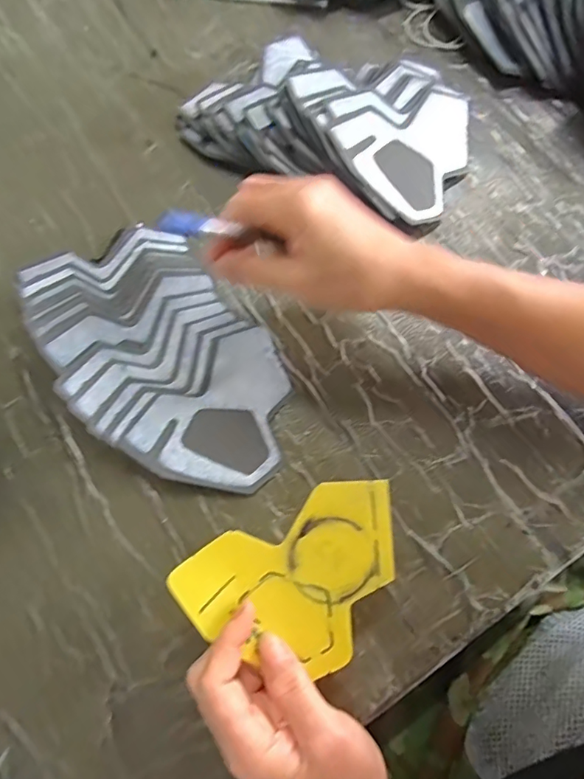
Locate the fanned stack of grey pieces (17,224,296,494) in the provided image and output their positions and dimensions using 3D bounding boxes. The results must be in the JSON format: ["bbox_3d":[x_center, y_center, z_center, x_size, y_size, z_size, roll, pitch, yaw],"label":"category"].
[{"bbox_3d":[-0.091,-0.022,0.354,0.129,0.033,0.214,-41,78,-9],"label":"fanned stack of grey pieces"}]

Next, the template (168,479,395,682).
[{"bbox_3d":[0.008,0.113,0.282,0.126,0.006,0.091,-25,91,-6],"label":"template"}]

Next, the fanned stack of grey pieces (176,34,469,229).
[{"bbox_3d":[0.029,-0.224,0.401,0.224,0.046,0.132,25,77,7],"label":"fanned stack of grey pieces"}]

